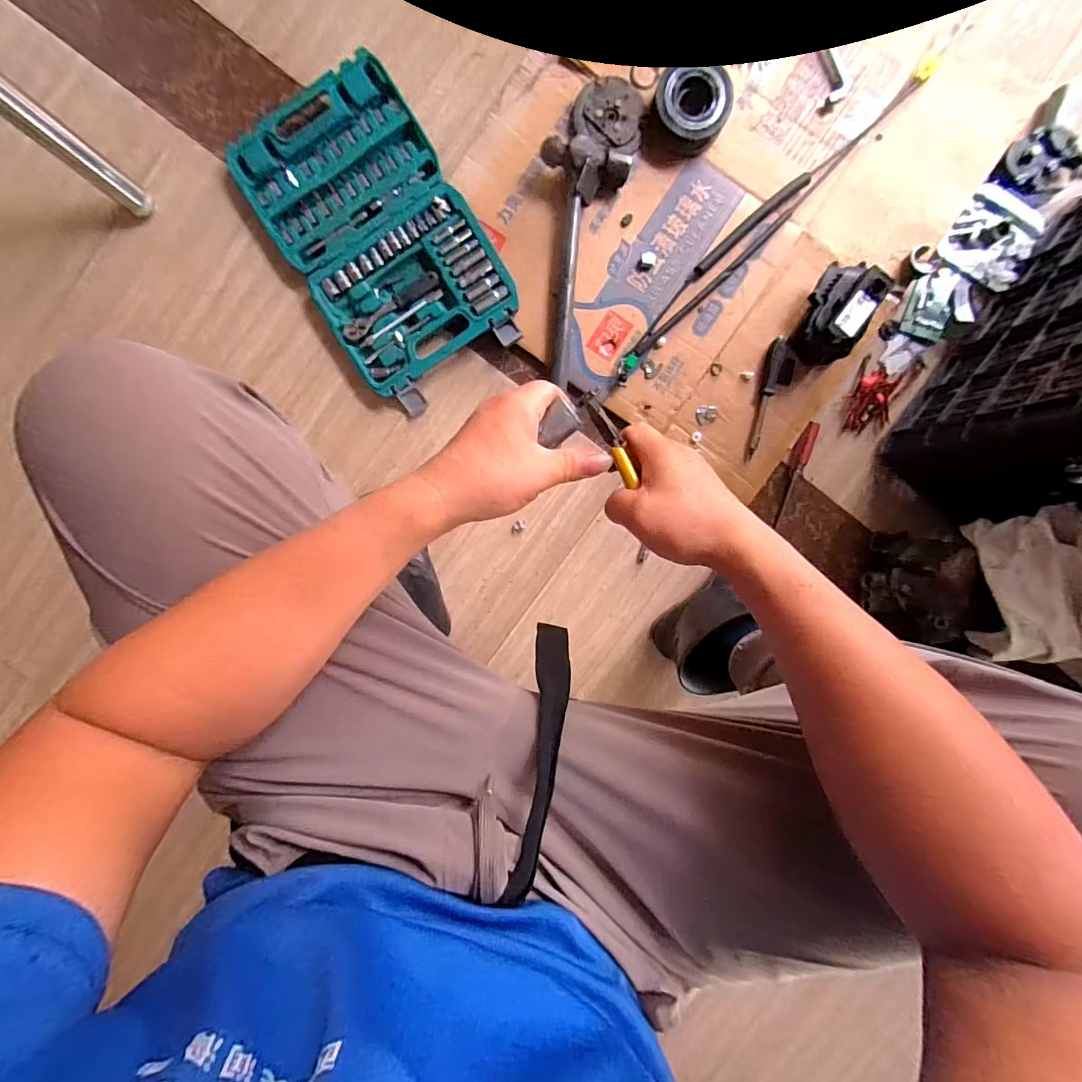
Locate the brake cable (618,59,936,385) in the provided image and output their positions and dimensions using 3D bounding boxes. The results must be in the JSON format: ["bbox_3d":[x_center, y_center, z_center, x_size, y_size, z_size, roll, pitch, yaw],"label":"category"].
[{"bbox_3d":[0.315,-0.454,0.641,0.599,0.018,0.045,-45,92,2],"label":"brake cable"}]

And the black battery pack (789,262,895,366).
[{"bbox_3d":[0.402,-0.310,0.613,0.072,0.080,0.119,17,92,-1],"label":"black battery pack"}]

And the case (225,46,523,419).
[{"bbox_3d":[-0.225,-0.419,0.638,0.246,0.035,0.417,-32,92,1],"label":"case"}]

